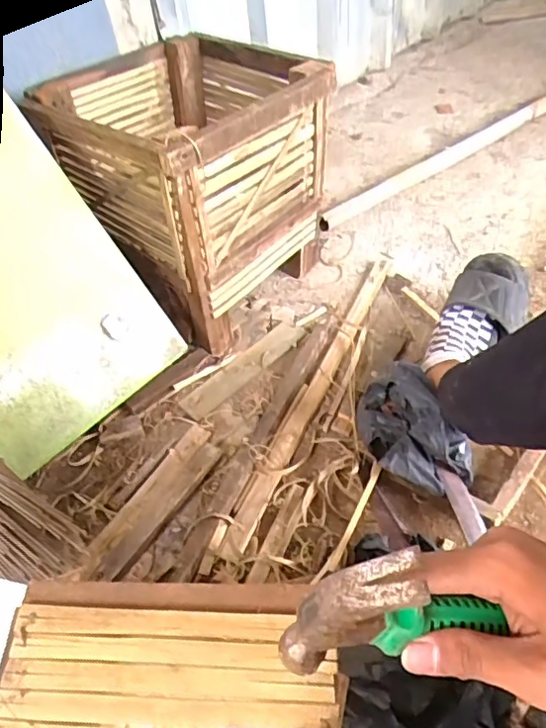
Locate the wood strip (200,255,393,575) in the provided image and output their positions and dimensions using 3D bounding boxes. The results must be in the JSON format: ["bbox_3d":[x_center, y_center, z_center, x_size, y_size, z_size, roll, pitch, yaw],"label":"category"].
[{"bbox_3d":[0.069,0.031,0.928,0.040,0.016,0.681,18,53,19],"label":"wood strip"}]

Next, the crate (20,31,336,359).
[{"bbox_3d":[-0.140,-0.308,1.015,0.342,0.388,0.369,-36,55,-24],"label":"crate"}]

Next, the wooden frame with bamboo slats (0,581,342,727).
[{"bbox_3d":[-0.064,0.249,0.319,0.200,0.052,0.237,-2,49,3],"label":"wooden frame with bamboo slats"}]

